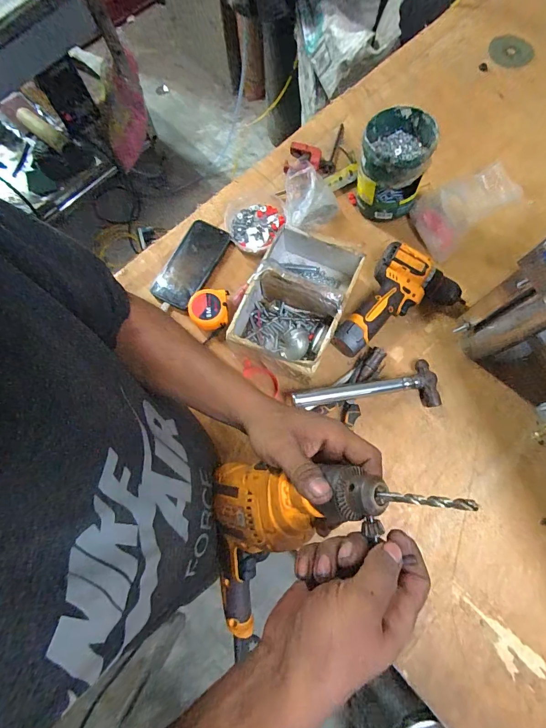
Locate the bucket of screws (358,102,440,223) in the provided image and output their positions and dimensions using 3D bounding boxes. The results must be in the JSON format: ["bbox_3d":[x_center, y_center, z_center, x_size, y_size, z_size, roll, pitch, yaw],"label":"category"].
[{"bbox_3d":[0.200,-0.334,0.609,0.113,0.130,0.124,10,77,3],"label":"bucket of screws"}]

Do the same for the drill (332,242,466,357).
[{"bbox_3d":[0.205,-0.086,0.585,0.149,0.059,0.203,35,79,8],"label":"drill"}]

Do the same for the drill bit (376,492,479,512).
[{"bbox_3d":[0.096,0.087,0.226,0.005,0.066,0.006,7,73,-36],"label":"drill bit"}]

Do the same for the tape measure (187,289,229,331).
[{"bbox_3d":[-0.109,-0.091,0.602,0.063,0.027,0.064,-6,77,-1],"label":"tape measure"}]

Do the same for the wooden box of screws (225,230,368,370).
[{"bbox_3d":[0.039,-0.107,0.574,0.150,0.079,0.222,22,78,6],"label":"wooden box of screws"}]

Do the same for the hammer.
[{"bbox_3d":[0.147,0.052,0.565,0.227,0.035,0.070,-12,77,-2],"label":"hammer"}]

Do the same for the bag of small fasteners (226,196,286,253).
[{"bbox_3d":[-0.032,-0.261,0.650,0.104,0.019,0.114,-2,77,0],"label":"bag of small fasteners"}]

